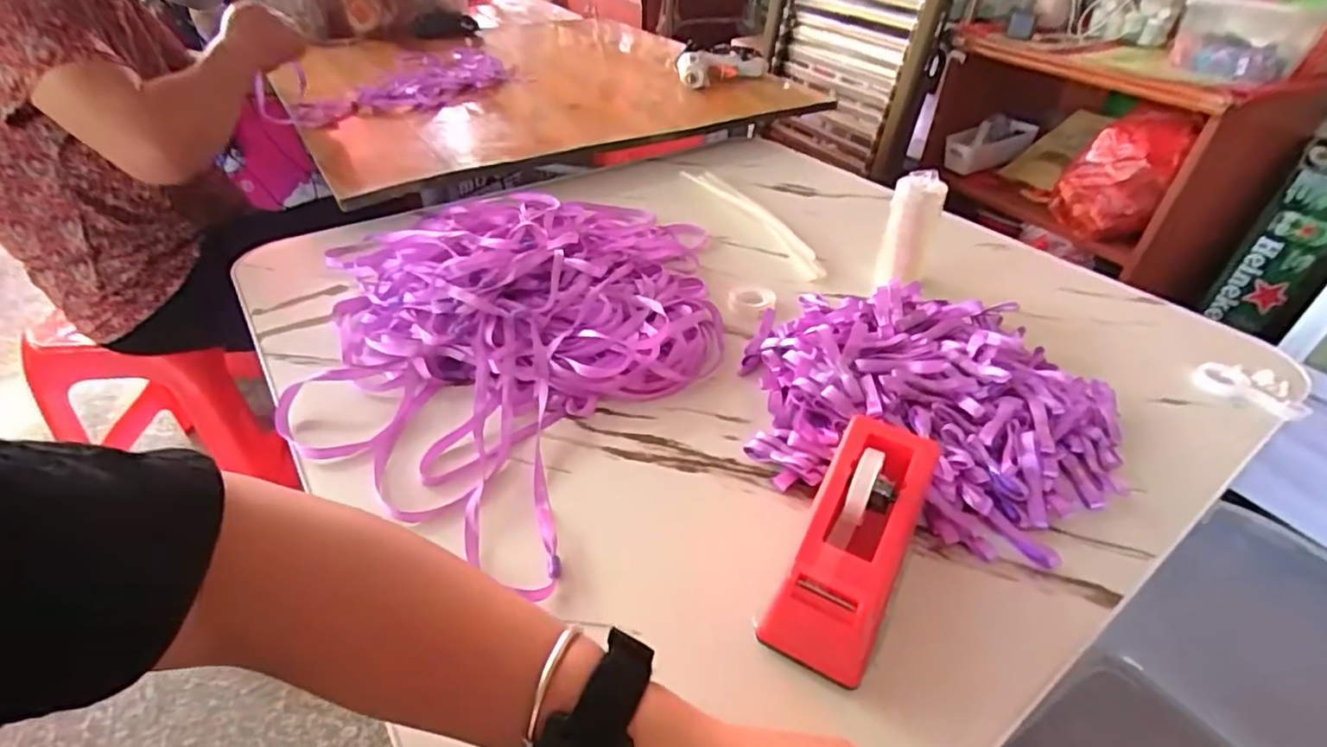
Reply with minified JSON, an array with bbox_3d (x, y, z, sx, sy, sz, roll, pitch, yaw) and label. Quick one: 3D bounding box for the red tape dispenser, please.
[{"bbox_3d":[0.114,0.096,0.371,0.061,0.062,0.151,22,43,22],"label":"red tape dispenser"}]

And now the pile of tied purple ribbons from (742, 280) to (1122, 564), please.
[{"bbox_3d":[0.215,0.010,0.509,0.300,0.047,0.277,1,40,-1],"label":"pile of tied purple ribbons"}]

